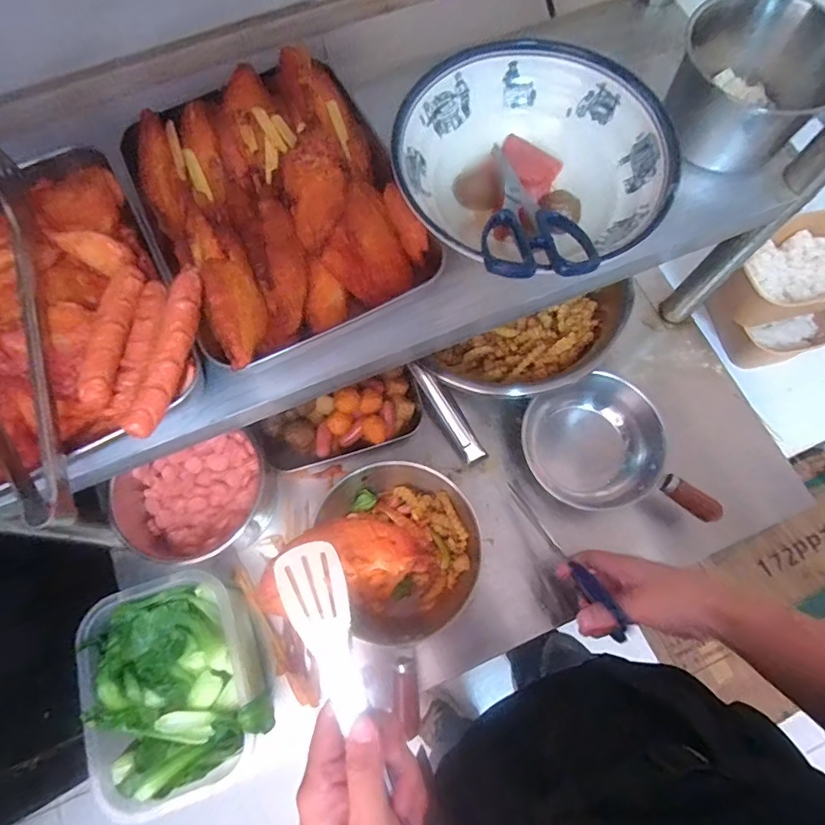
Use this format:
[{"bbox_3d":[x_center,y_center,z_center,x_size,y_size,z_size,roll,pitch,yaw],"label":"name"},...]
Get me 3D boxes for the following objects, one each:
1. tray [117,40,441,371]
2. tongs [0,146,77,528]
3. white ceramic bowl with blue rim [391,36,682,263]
[{"bbox_3d":[-0.105,-0.162,0.408,0.192,0.068,0.225,-28,73,-9],"label":"tray"},{"bbox_3d":[-0.269,-0.052,0.346,0.094,0.052,0.265,-32,73,-10],"label":"tongs"},{"bbox_3d":[0.092,-0.188,0.408,0.204,0.064,0.203,0,71,0],"label":"white ceramic bowl with blue rim"}]

